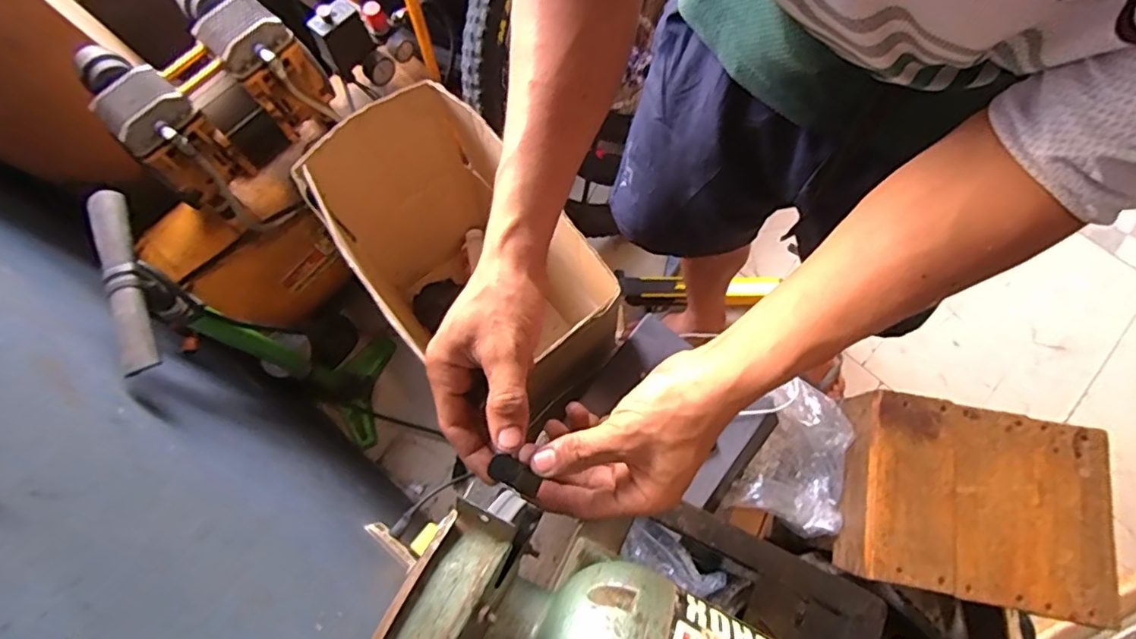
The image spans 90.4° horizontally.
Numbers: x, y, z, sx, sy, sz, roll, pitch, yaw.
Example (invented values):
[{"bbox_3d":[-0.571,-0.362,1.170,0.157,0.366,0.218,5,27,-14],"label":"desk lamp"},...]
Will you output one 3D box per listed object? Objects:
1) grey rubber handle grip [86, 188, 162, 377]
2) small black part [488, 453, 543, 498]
[{"bbox_3d":[-0.483,-0.046,0.612,0.031,0.029,0.221,-21,73,-6],"label":"grey rubber handle grip"},{"bbox_3d":[-0.033,0.099,0.365,0.029,0.025,0.011,33,32,5],"label":"small black part"}]

